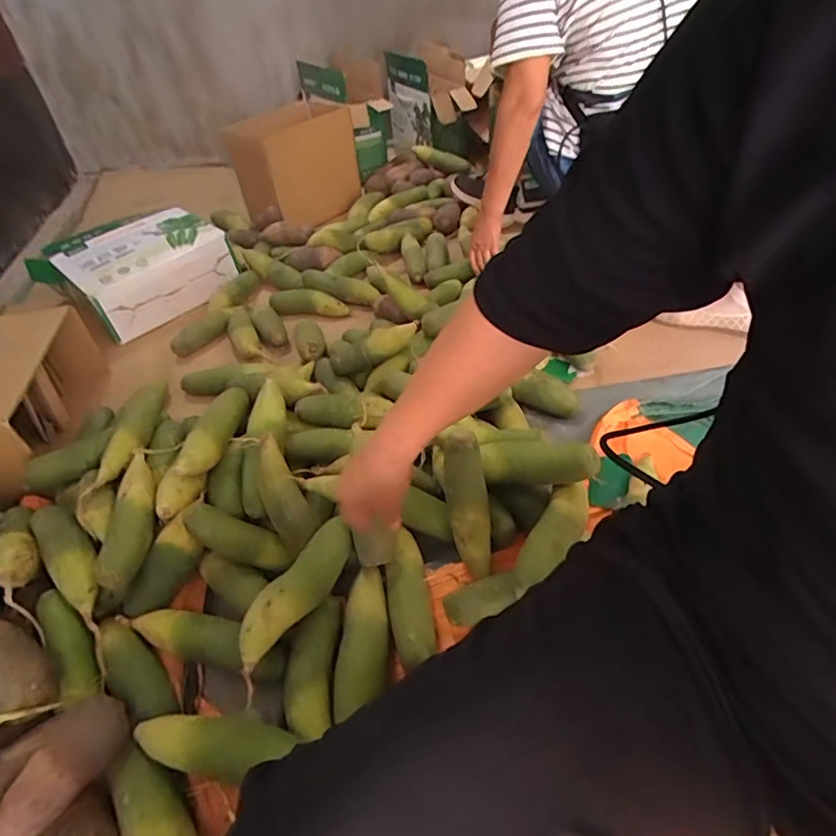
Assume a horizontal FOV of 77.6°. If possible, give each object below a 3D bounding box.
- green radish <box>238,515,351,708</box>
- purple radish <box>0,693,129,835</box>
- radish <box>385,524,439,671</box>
[{"bbox_3d":[-0.156,0.225,0.665,0.064,0.061,0.219,18,49,24],"label":"green radish"},{"bbox_3d":[-0.368,0.362,0.530,0.065,0.058,0.149,18,48,24],"label":"purple radish"},{"bbox_3d":[-0.013,0.231,0.665,0.053,0.057,0.156,-9,43,-3],"label":"radish"}]

